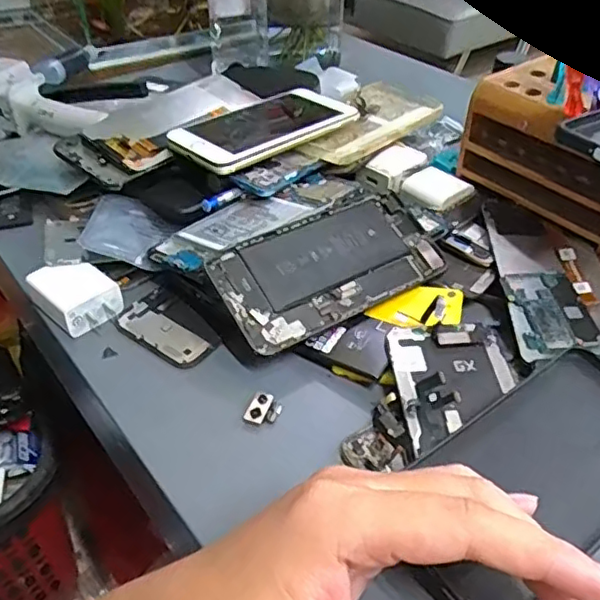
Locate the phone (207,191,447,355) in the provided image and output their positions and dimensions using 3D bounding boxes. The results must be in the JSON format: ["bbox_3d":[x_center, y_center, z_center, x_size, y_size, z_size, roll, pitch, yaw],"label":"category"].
[{"bbox_3d":[0.020,-0.023,0.393,0.150,0.004,0.075,-23,71,-25],"label":"phone"}]

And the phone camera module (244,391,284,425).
[{"bbox_3d":[-0.020,0.062,0.343,0.017,0.006,0.020,15,44,17],"label":"phone camera module"}]

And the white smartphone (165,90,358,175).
[{"bbox_3d":[-0.029,-0.144,0.502,0.157,0.012,0.081,-27,48,-29],"label":"white smartphone"}]

